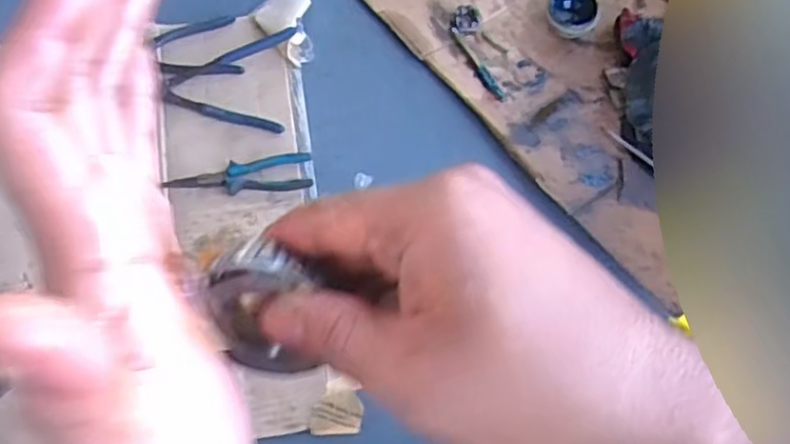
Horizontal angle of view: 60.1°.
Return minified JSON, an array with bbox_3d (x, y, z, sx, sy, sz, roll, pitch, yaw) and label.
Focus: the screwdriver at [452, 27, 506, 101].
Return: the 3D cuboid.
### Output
[{"bbox_3d":[0.113,-0.217,0.945,0.021,0.019,0.132,-25,72,-9],"label":"screwdriver"}]

